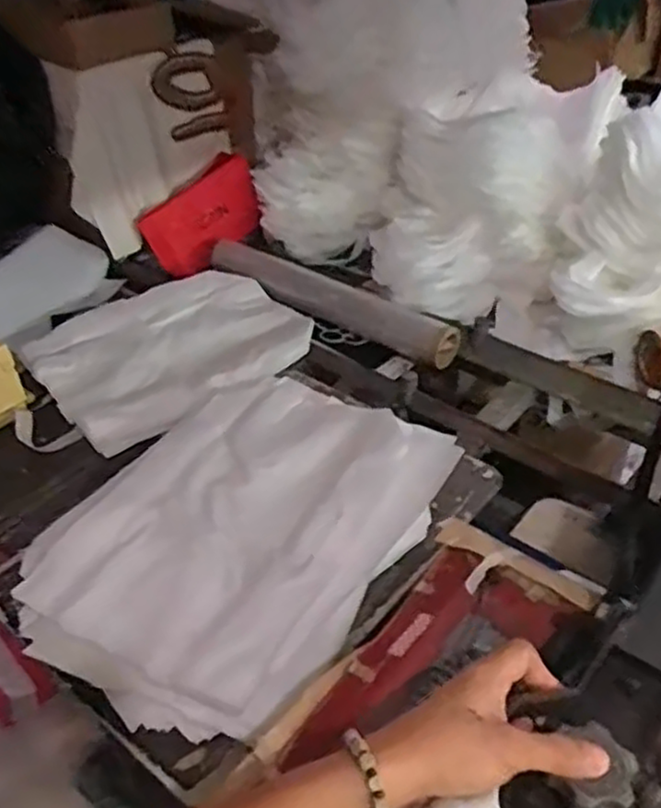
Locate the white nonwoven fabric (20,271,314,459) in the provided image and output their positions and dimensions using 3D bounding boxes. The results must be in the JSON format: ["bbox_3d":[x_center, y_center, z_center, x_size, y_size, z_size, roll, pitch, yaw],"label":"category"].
[{"bbox_3d":[-0.245,-0.090,1.154,0.384,0.075,0.296,-27,46,-27],"label":"white nonwoven fabric"}]

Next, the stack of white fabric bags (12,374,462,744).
[{"bbox_3d":[-0.109,0.138,0.846,0.367,0.081,0.449,25,46,28],"label":"stack of white fabric bags"}]

